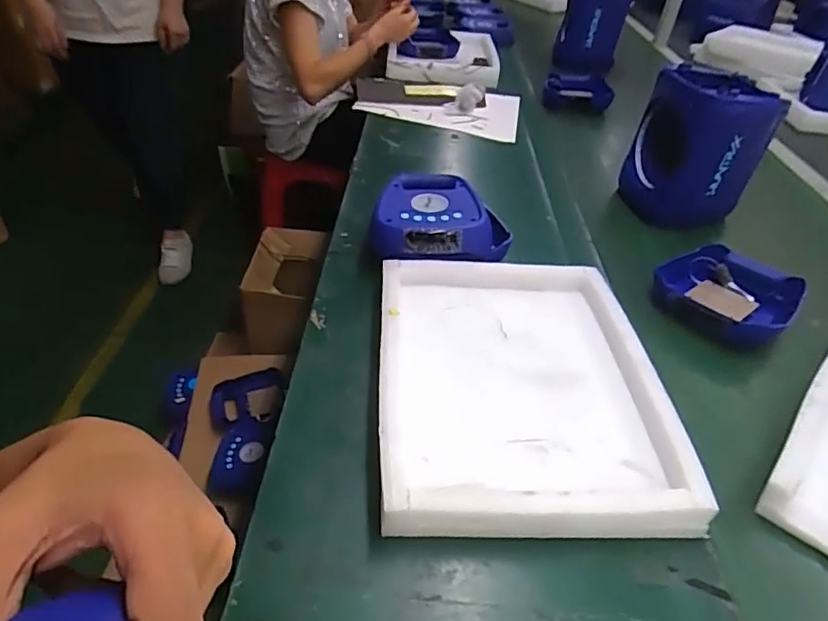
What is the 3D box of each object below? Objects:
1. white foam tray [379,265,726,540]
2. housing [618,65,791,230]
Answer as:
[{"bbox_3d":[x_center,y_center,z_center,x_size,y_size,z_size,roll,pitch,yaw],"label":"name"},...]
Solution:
[{"bbox_3d":[0.109,0.057,0.590,0.287,0.041,0.357,2,42,-3],"label":"white foam tray"},{"bbox_3d":[0.477,-0.268,0.945,0.197,0.242,0.157,25,45,22],"label":"housing"}]

